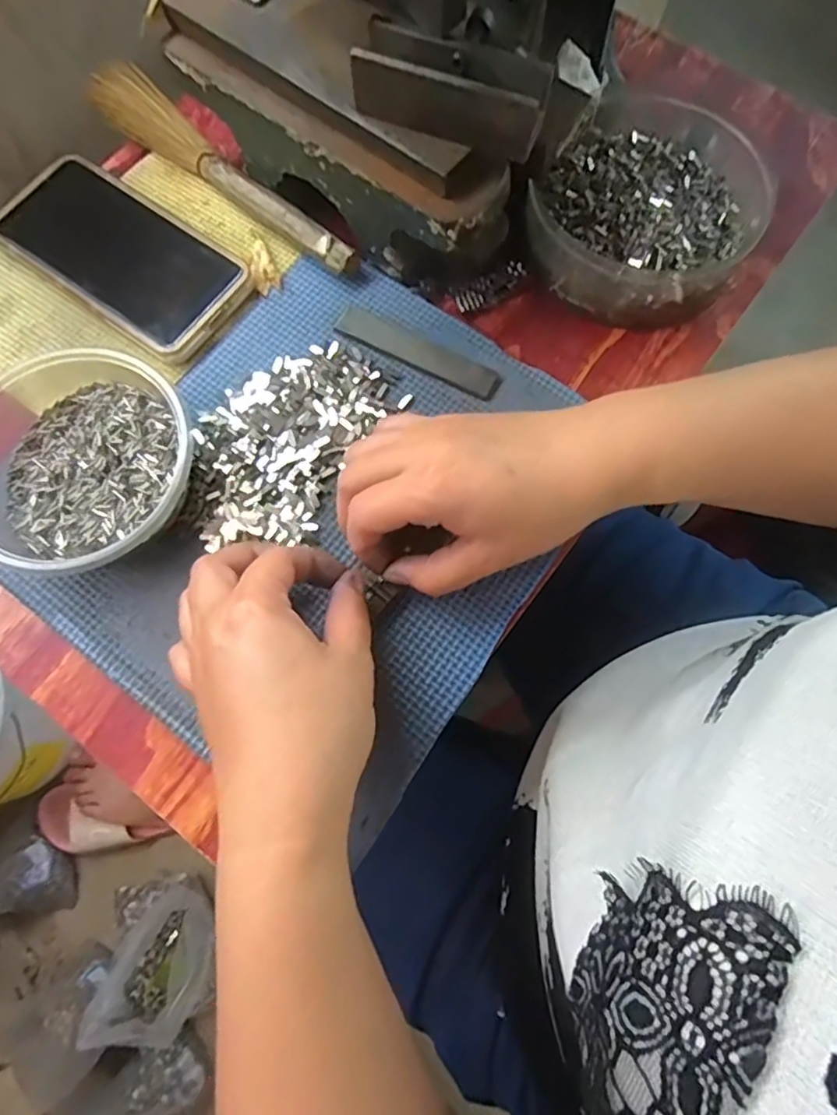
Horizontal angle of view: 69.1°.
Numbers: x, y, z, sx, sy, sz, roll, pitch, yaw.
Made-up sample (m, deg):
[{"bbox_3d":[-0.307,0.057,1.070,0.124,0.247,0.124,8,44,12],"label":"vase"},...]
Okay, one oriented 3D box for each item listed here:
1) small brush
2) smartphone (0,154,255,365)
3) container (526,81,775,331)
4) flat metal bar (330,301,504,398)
[{"bbox_3d":[-0.121,-0.242,0.377,0.222,0.021,0.034,41,77,11],"label":"small brush"},{"bbox_3d":[-0.176,-0.181,0.363,0.151,0.011,0.076,35,76,9],"label":"smartphone"},{"bbox_3d":[0.142,-0.213,0.366,0.127,0.038,0.155,31,76,8],"label":"container"},{"bbox_3d":[-0.001,-0.121,0.354,0.101,0.004,0.020,28,75,7],"label":"flat metal bar"}]

